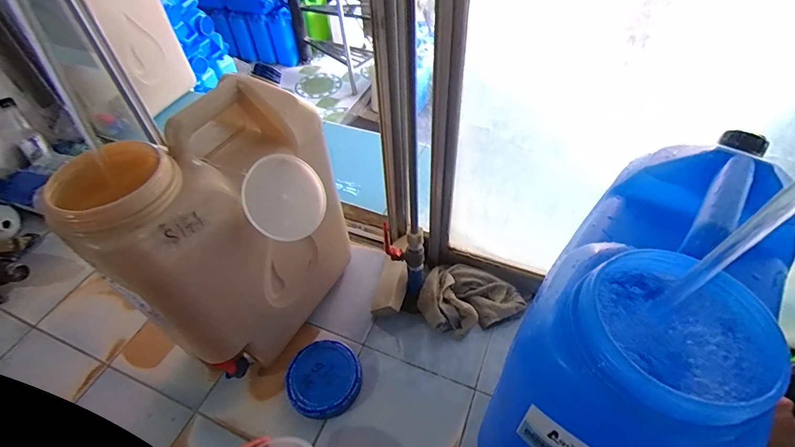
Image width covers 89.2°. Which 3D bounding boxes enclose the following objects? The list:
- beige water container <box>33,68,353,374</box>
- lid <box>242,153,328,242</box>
[{"bbox_3d":[-0.223,0.021,0.589,0.206,0.369,0.305,22,54,21],"label":"beige water container"},{"bbox_3d":[-0.141,-0.033,0.512,0.008,0.105,0.102,-4,58,55],"label":"lid"}]

